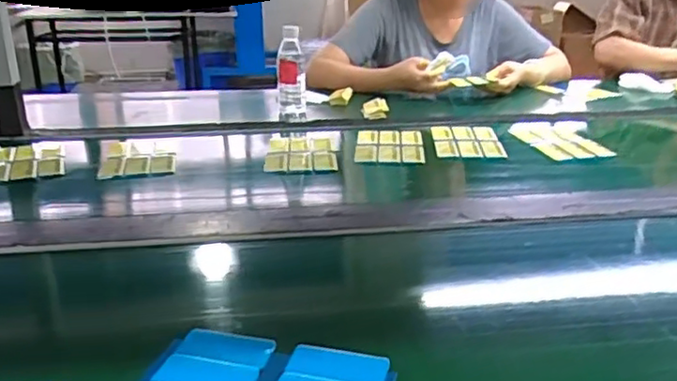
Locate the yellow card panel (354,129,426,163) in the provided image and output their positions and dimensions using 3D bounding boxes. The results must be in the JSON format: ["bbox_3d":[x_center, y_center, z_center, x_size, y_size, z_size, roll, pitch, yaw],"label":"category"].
[{"bbox_3d":[0.093,-0.081,1.174,0.120,0.013,0.205,1,20,3],"label":"yellow card panel"}]

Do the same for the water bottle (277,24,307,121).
[{"bbox_3d":[-0.102,-0.253,1.384,0.057,0.187,0.064,-2,21,-7],"label":"water bottle"}]

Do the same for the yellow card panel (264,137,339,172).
[{"bbox_3d":[-0.067,-0.065,1.125,0.119,0.010,0.186,-2,21,-6],"label":"yellow card panel"}]

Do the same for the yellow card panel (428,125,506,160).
[{"bbox_3d":[0.238,-0.092,1.193,0.122,0.008,0.185,2,23,3],"label":"yellow card panel"}]

